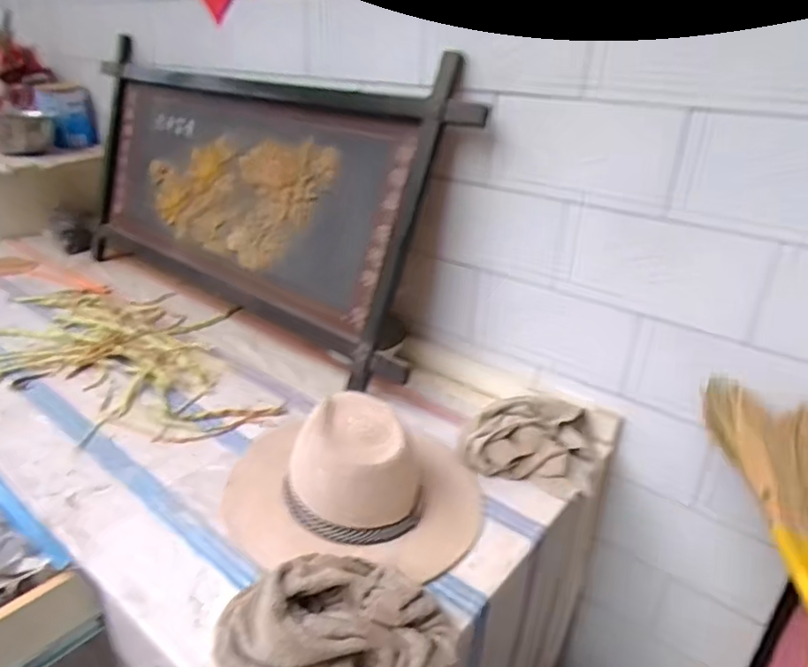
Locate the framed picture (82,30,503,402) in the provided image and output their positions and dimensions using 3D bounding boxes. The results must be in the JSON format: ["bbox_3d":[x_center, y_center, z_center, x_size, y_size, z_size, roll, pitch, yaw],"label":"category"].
[{"bbox_3d":[-0.364,-0.306,1.232,1.107,0.502,0.097,21,15,35],"label":"framed picture"}]

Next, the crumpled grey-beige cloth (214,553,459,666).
[{"bbox_3d":[-0.070,0.283,0.555,0.187,0.084,0.184,26,35,36],"label":"crumpled grey-beige cloth"}]

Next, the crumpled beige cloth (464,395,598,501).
[{"bbox_3d":[0.192,0.155,0.865,0.191,0.046,0.172,12,28,16],"label":"crumpled beige cloth"}]

